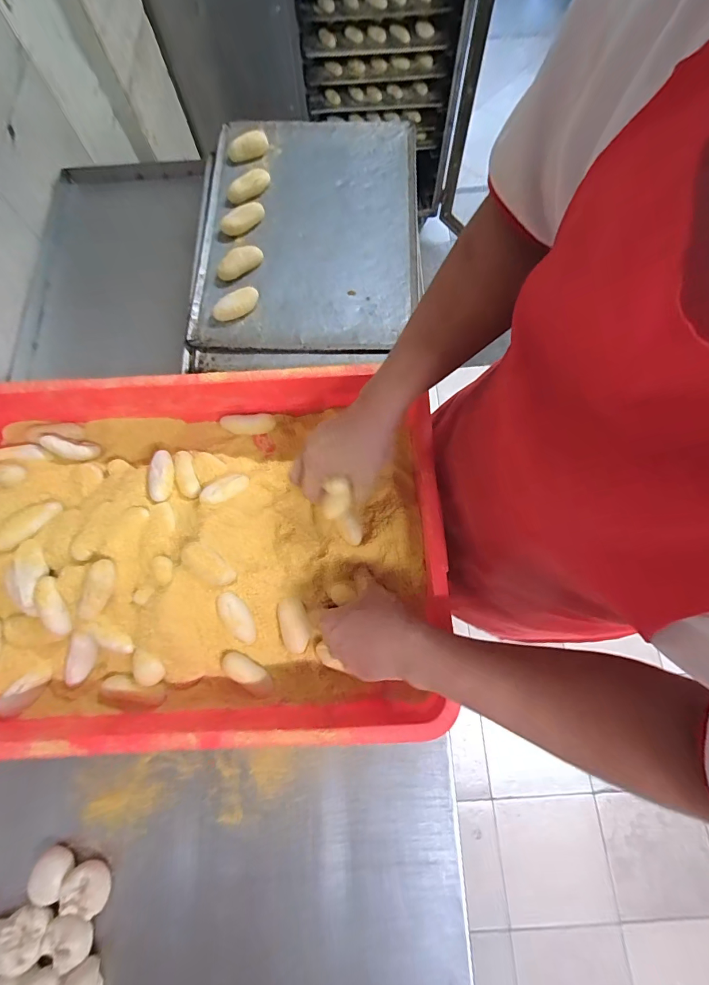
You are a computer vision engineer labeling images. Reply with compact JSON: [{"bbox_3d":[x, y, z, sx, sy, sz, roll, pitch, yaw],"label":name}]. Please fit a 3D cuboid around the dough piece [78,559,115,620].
[{"bbox_3d":[-0.290,0.108,0.430,0.030,0.021,0.072,30,101,10],"label":"dough piece"}]

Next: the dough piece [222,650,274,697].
[{"bbox_3d":[-0.126,0.213,0.454,0.068,0.014,0.025,40,78,-11],"label":"dough piece"}]

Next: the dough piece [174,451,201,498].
[{"bbox_3d":[-0.222,-0.027,0.513,0.023,0.015,0.076,-25,58,-5],"label":"dough piece"}]

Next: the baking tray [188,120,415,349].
[{"bbox_3d":[-0.073,-0.420,0.607,0.323,0.029,0.436,1,74,2],"label":"baking tray"}]

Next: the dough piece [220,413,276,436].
[{"bbox_3d":[-0.155,-0.098,0.562,0.078,0.017,0.025,-3,74,1],"label":"dough piece"}]

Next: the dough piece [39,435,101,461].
[{"bbox_3d":[-0.396,-0.063,0.540,0.071,0.021,0.029,13,73,-21],"label":"dough piece"}]

